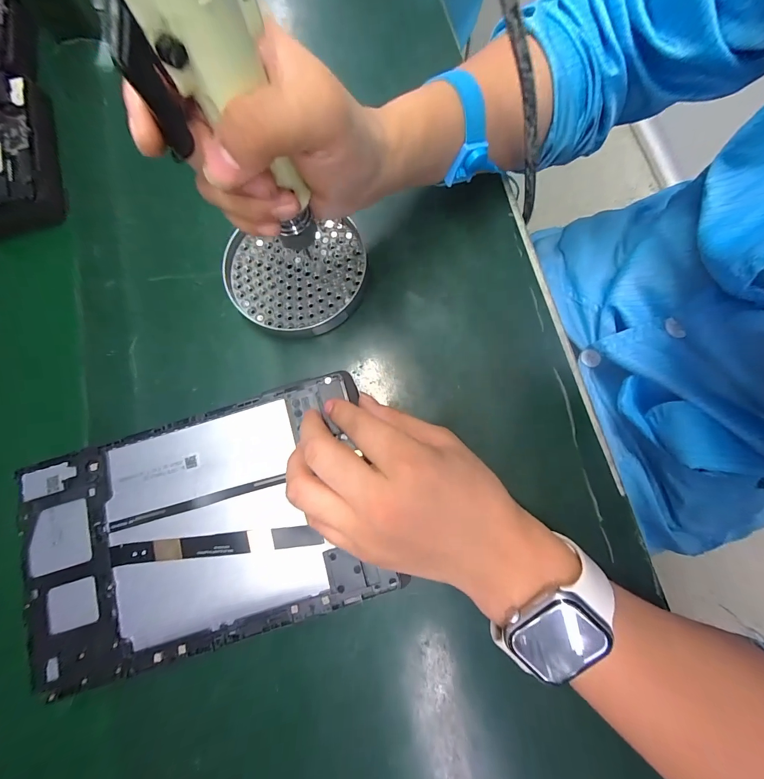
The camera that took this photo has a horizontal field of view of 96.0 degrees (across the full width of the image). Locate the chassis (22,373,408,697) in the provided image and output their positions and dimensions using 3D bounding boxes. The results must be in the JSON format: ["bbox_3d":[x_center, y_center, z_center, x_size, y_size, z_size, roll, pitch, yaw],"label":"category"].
[{"bbox_3d":[-0.122,0.091,0.231,0.233,0.017,0.148,-16,77,-5],"label":"chassis"}]

